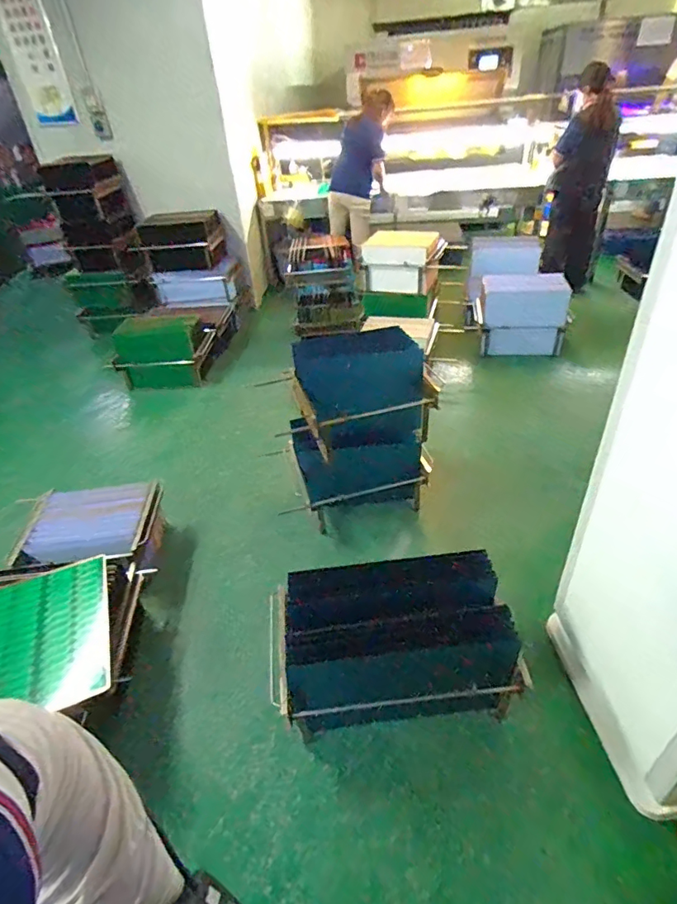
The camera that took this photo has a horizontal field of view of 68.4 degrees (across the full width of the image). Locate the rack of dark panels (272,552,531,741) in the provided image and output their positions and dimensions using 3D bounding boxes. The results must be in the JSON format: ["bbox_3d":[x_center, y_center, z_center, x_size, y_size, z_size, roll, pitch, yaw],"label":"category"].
[{"bbox_3d":[0.152,0.541,1.419,0.661,0.348,0.349,-5,37,0],"label":"rack of dark panels"}]

